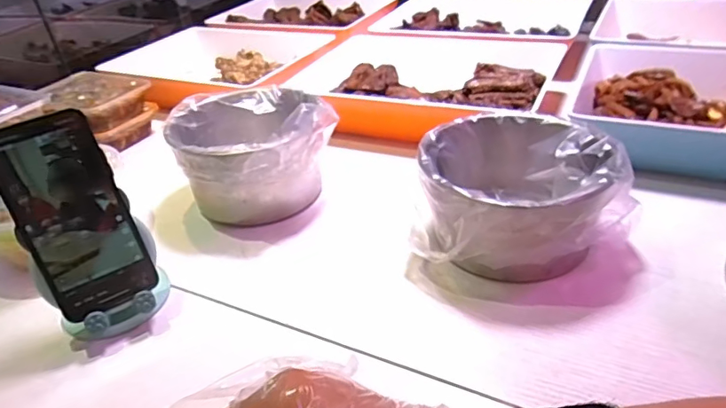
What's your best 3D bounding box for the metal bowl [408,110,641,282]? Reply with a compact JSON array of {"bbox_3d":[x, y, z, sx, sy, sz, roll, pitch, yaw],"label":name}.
[{"bbox_3d":[0.148,-0.012,0.491,0.178,0.092,0.174,-5,34,3],"label":"metal bowl"}]

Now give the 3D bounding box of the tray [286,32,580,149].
[{"bbox_3d":[0.083,-0.192,0.784,0.365,0.067,0.292,18,43,31],"label":"tray"}]

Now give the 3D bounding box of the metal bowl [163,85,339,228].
[{"bbox_3d":[-0.126,-0.064,0.596,0.158,0.110,0.177,-26,38,-26],"label":"metal bowl"}]

